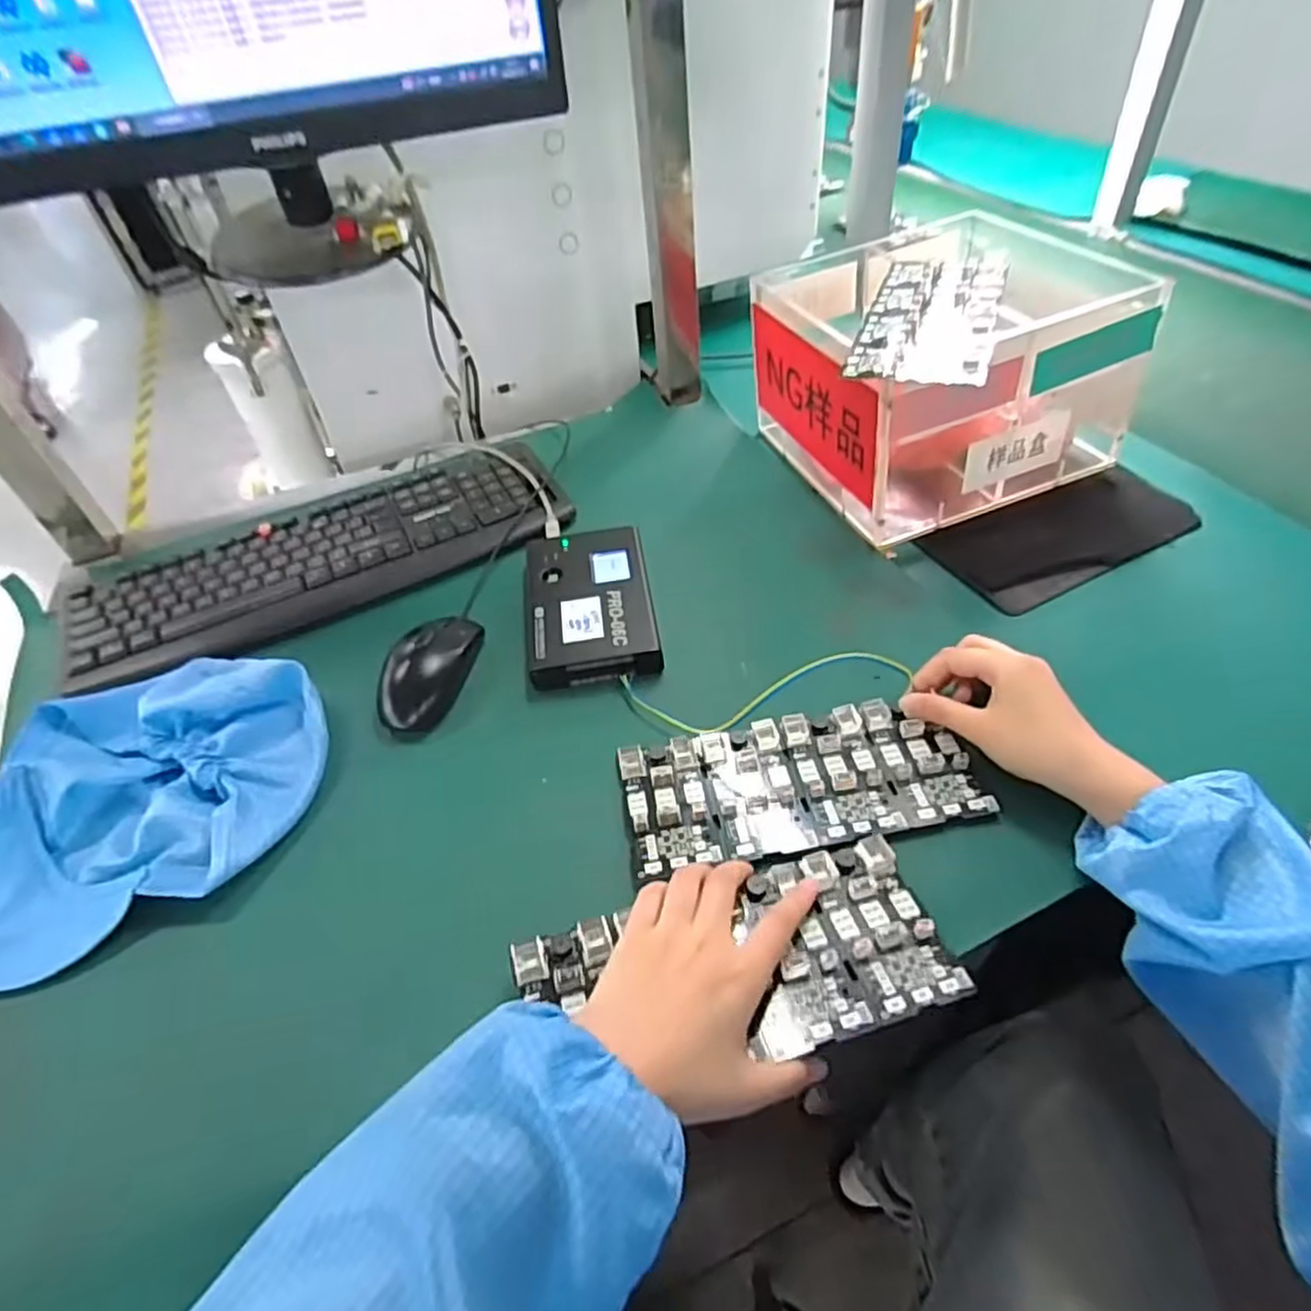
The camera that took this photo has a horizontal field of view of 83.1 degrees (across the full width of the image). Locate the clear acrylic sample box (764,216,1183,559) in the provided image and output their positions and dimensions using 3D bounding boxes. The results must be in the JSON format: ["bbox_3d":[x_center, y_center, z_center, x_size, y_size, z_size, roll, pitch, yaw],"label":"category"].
[{"bbox_3d":[0.257,-0.264,0.708,0.270,0.189,0.300,-20,48,-12],"label":"clear acrylic sample box"}]

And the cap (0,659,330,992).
[{"bbox_3d":[-0.356,0.093,0.507,0.252,0.042,0.192,-32,51,-22],"label":"cap"}]

